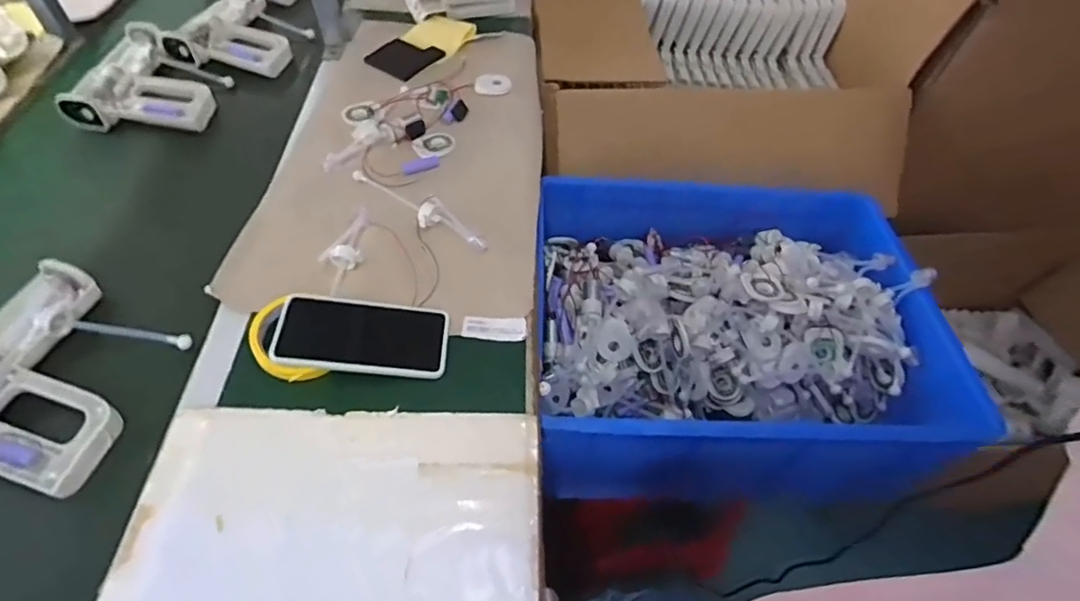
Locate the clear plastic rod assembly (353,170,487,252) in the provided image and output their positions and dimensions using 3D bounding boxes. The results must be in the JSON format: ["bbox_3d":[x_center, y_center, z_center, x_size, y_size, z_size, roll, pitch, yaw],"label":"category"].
[{"bbox_3d":[-0.154,-0.120,0.671,0.211,0.023,0.041,25,56,14],"label":"clear plastic rod assembly"}]

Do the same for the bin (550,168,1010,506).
[{"bbox_3d":[0.254,0.054,0.743,0.496,0.219,0.411,4,54,-1],"label":"bin"}]

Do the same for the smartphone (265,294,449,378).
[{"bbox_3d":[-0.180,0.036,0.552,0.166,0.009,0.081,7,56,-10],"label":"smartphone"}]

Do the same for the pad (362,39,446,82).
[{"bbox_3d":[-0.225,-0.402,0.890,0.102,0.007,0.109,26,57,15],"label":"pad"}]

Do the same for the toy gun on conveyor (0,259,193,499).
[{"bbox_3d":[-0.470,0.071,0.521,0.175,0.048,0.212,12,54,5],"label":"toy gun on conveyor"}]

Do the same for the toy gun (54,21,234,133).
[{"bbox_3d":[-0.577,-0.339,0.818,0.180,0.046,0.226,0,54,-4],"label":"toy gun"}]

